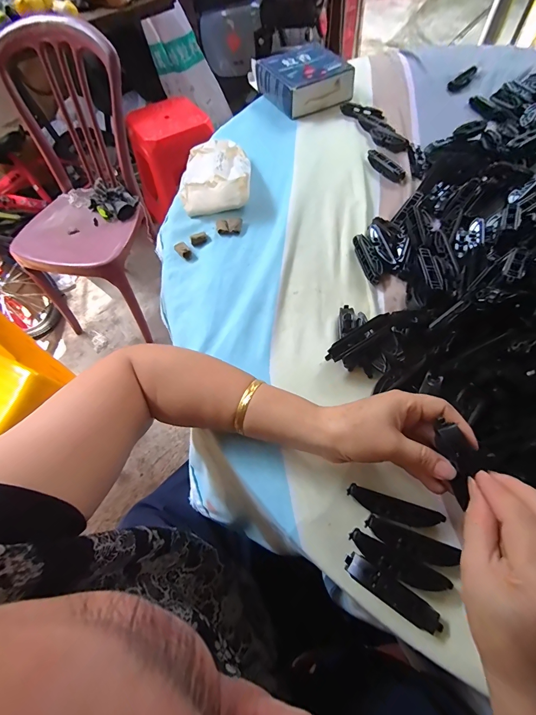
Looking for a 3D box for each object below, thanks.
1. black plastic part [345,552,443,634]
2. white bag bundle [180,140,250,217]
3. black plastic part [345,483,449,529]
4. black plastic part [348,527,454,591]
[{"bbox_3d":[0.099,0.186,0.260,0.080,0.015,0.018,29,68,17],"label":"black plastic part"},{"bbox_3d":[-0.083,-0.288,0.506,0.109,0.039,0.146,-6,62,1],"label":"white bag bundle"},{"bbox_3d":[0.110,0.134,0.290,0.079,0.014,0.018,16,65,12],"label":"black plastic part"},{"bbox_3d":[0.105,0.169,0.270,0.078,0.012,0.020,23,66,15],"label":"black plastic part"}]

